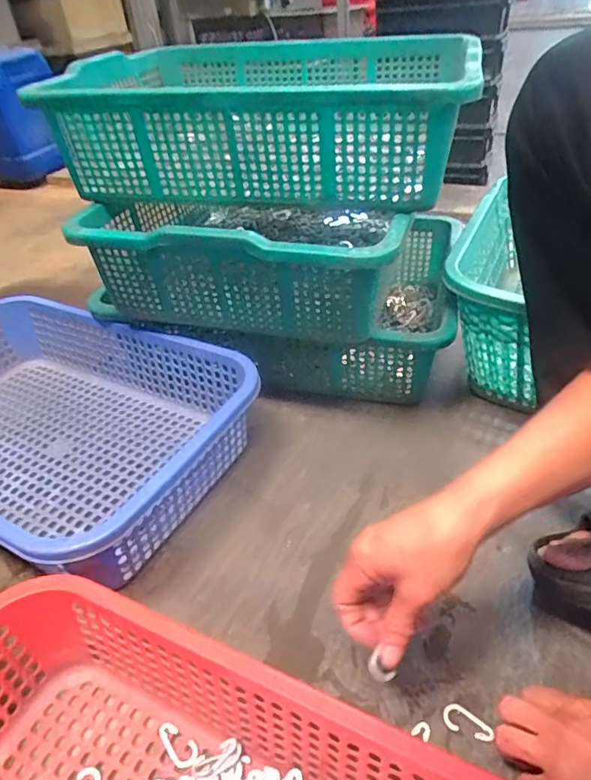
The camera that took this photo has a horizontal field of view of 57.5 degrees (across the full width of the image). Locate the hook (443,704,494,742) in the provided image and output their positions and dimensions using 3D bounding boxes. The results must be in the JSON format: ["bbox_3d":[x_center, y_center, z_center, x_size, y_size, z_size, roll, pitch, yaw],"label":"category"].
[{"bbox_3d":[0.130,0.250,0.408,0.035,0.004,0.019,10,39,18],"label":"hook"}]

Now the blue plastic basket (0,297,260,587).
[{"bbox_3d":[-0.298,0.038,0.634,0.430,0.113,0.297,17,41,25],"label":"blue plastic basket"}]

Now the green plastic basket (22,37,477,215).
[{"bbox_3d":[-0.025,-0.350,0.683,0.473,0.129,0.385,3,38,11],"label":"green plastic basket"}]

